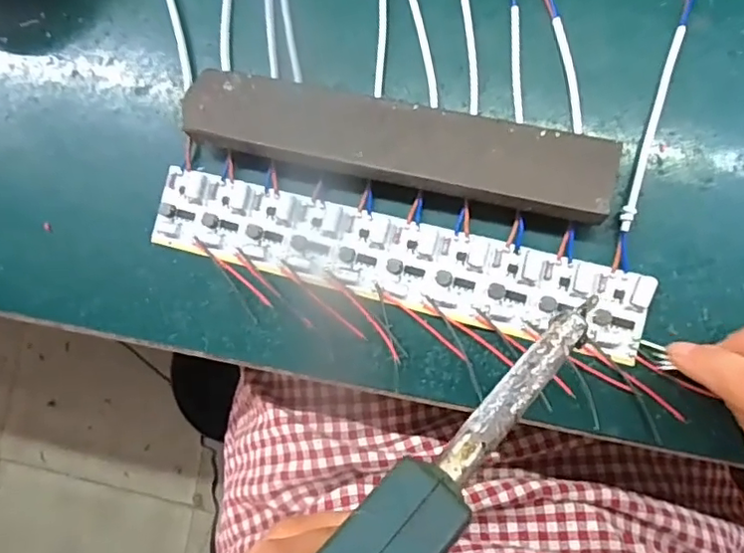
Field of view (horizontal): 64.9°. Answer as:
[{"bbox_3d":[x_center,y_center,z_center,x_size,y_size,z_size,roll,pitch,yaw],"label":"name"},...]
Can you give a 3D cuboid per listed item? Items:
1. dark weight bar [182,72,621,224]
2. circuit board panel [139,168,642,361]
[{"bbox_3d":[0.010,-0.062,0.275,0.195,0.025,0.039,13,89,10],"label":"dark weight bar"},{"bbox_3d":[0.008,-0.010,0.282,0.236,0.007,0.041,14,90,10],"label":"circuit board panel"}]

